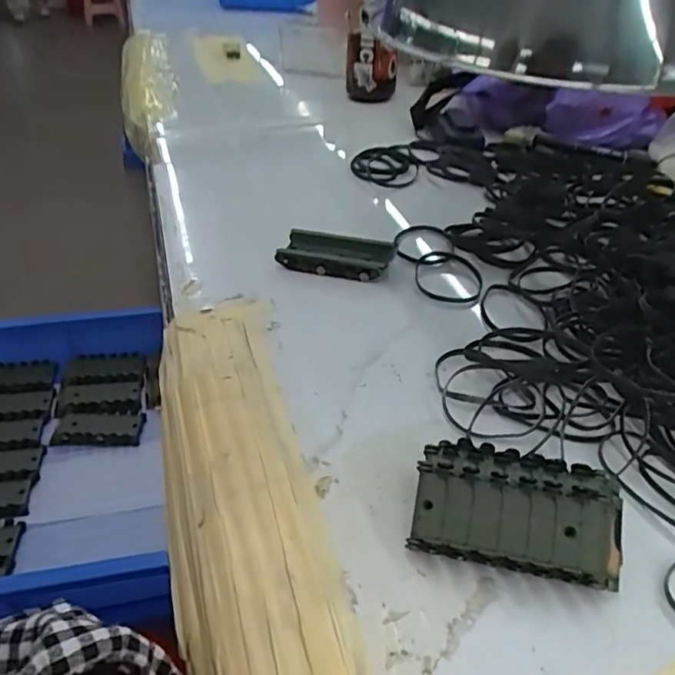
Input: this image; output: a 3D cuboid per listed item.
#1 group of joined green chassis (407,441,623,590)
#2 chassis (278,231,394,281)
[{"bbox_3d":[0.088,0.085,0.288,0.096,0.034,0.059,11,41,15],"label":"group of joined green chassis"},{"bbox_3d":[0.000,-0.068,0.491,0.091,0.021,0.040,7,40,10],"label":"chassis"}]

